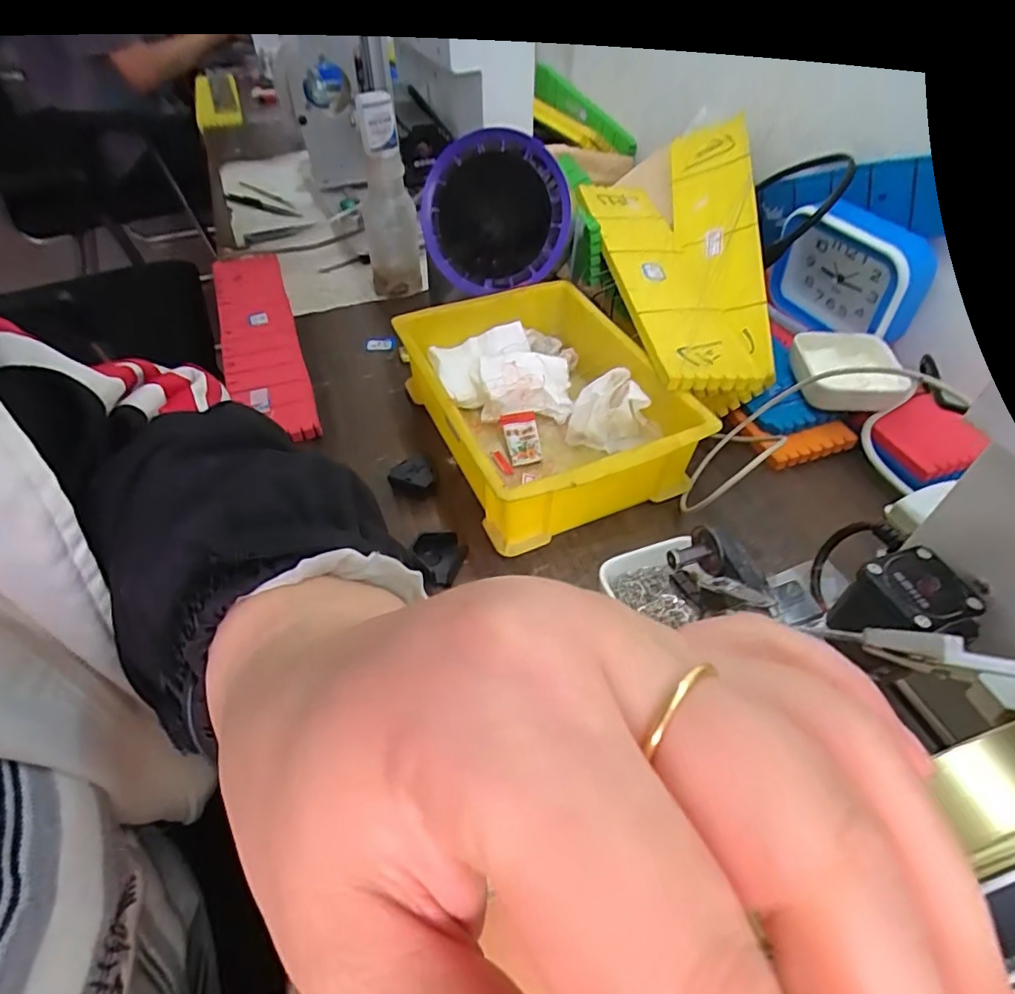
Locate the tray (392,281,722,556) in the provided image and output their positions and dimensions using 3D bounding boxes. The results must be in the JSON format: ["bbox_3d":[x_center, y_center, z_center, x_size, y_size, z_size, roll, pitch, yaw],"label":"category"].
[{"bbox_3d":[0.028,-0.084,0.492,0.189,0.073,0.257,-23,52,-19],"label":"tray"}]

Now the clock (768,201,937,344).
[{"bbox_3d":[0.319,-0.208,0.551,0.054,0.112,0.140,-18,50,-15],"label":"clock"}]

